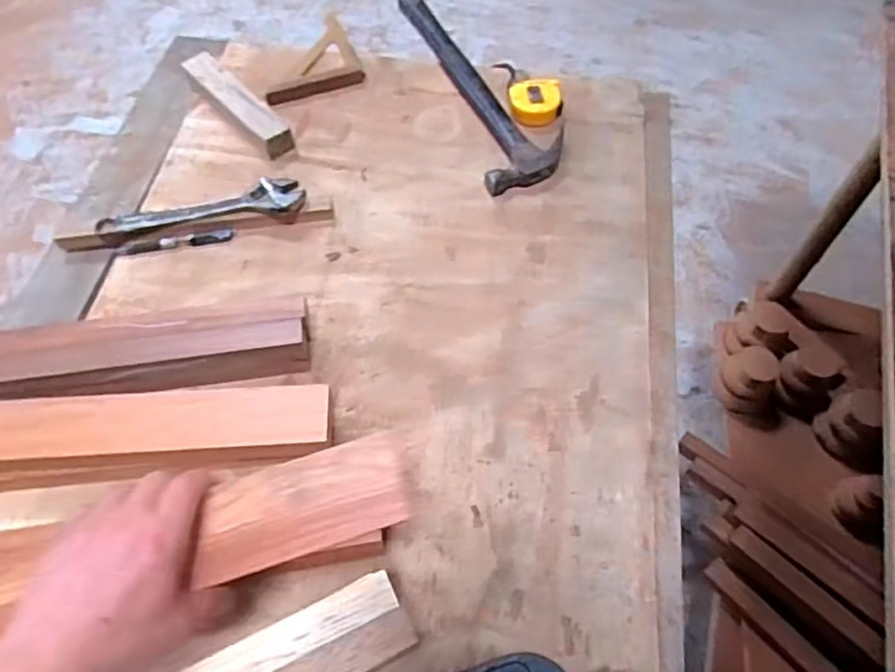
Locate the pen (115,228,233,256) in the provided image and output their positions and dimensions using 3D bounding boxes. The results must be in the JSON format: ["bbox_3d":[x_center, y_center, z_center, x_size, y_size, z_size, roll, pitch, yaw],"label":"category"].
[{"bbox_3d":[-0.324,-0.110,0.789,0.132,0.014,0.013,-10,60,-6],"label":"pen"}]

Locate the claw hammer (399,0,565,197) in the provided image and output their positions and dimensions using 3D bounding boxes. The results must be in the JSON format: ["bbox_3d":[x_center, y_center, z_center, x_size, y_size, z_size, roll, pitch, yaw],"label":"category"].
[{"bbox_3d":[0.046,-0.362,0.919,0.115,0.034,0.402,-17,61,-10],"label":"claw hammer"}]

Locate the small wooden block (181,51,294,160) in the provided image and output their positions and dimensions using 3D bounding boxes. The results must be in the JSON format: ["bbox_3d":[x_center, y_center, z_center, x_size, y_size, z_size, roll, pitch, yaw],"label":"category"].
[{"bbox_3d":[-0.285,-0.313,0.892,0.047,0.042,0.203,-39,67,-20],"label":"small wooden block"}]

